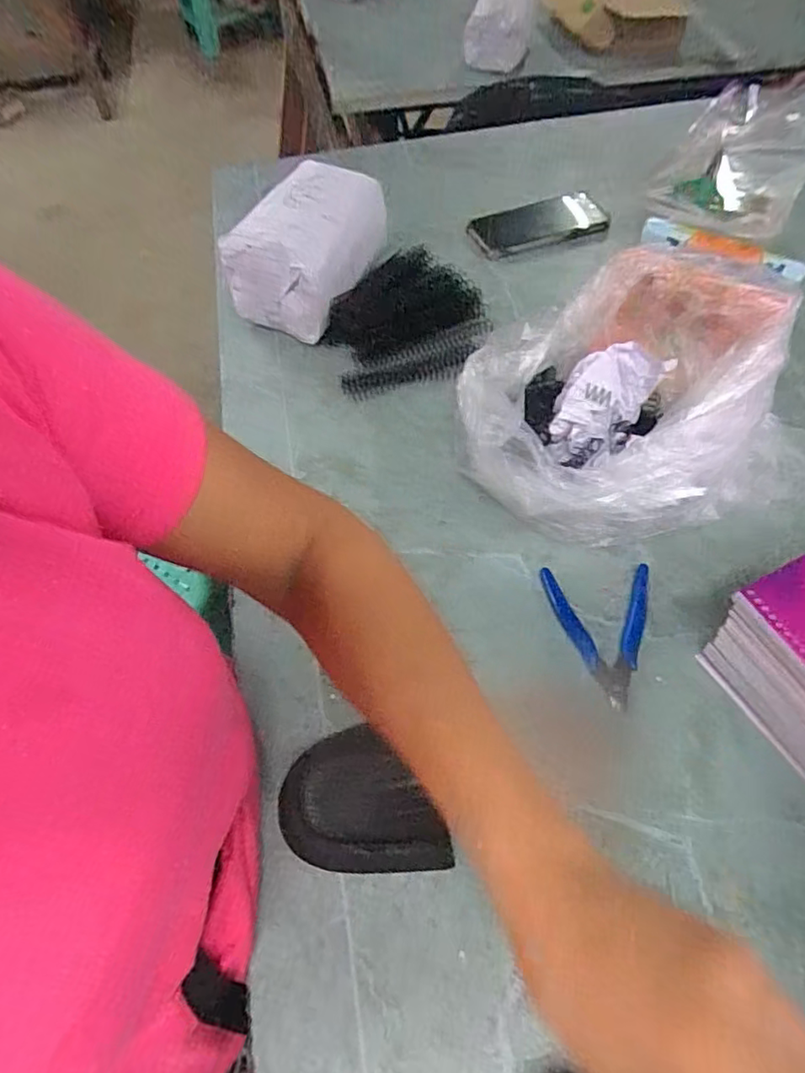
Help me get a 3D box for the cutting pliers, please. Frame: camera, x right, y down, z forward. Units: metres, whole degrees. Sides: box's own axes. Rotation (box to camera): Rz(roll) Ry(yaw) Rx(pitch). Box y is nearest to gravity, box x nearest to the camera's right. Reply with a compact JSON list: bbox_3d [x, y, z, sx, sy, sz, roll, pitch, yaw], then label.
[{"bbox_3d":[0.162,0.078,0.463,0.084,0.009,0.114,-4,58,0],"label":"cutting pliers"}]

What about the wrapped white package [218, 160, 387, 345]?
[{"bbox_3d":[-0.100,-0.326,0.672,0.125,0.102,0.181,24,62,17],"label":"wrapped white package"}]

